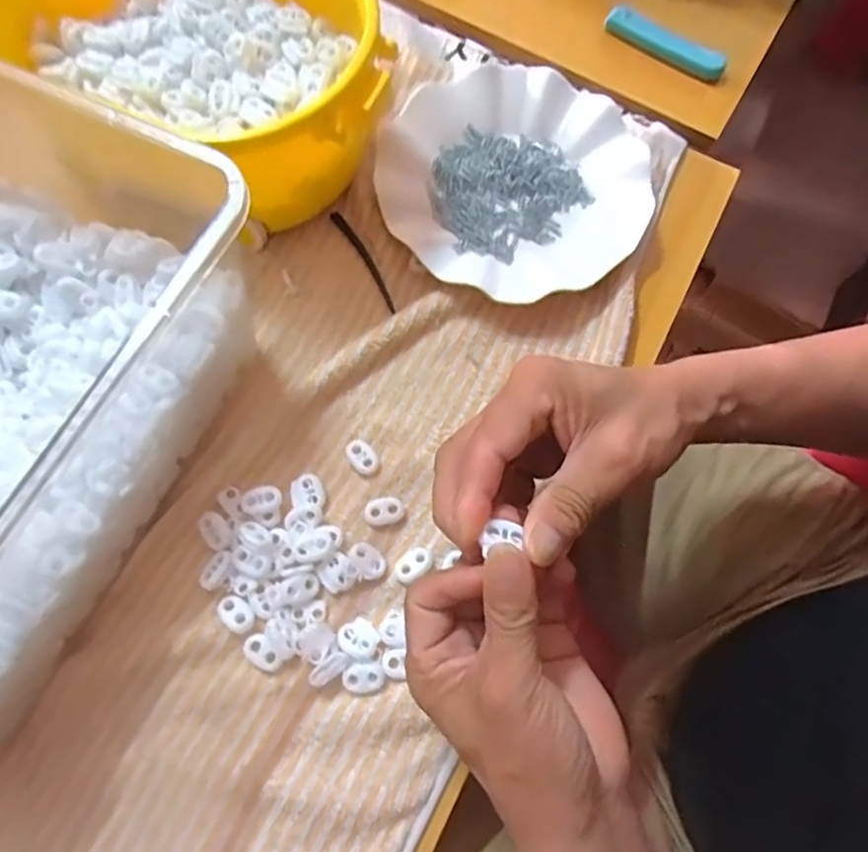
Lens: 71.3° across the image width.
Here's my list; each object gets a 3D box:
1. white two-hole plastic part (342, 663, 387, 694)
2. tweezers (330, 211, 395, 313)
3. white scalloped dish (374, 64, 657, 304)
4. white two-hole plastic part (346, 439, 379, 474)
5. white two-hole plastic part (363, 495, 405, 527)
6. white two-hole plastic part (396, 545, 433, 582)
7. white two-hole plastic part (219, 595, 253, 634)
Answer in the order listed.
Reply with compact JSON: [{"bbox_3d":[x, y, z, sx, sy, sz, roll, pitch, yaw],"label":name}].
[{"bbox_3d":[-0.037,0.132,0.317,0.021,0.006,0.014,-3,71,-4],"label":"white two-hole plastic part"},{"bbox_3d":[-0.046,-0.111,0.403,0.009,0.008,0.083,-29,74,-12],"label":"tweezers"},{"bbox_3d":[0.056,-0.169,0.413,0.182,0.025,0.178,1,70,-2],"label":"white scalloped dish"},{"bbox_3d":[-0.043,0.019,0.359,0.014,0.006,0.023,-40,77,-15],"label":"white two-hole plastic part"},{"bbox_3d":[-0.029,0.049,0.349,0.023,0.005,0.017,-9,71,-6],"label":"white two-hole plastic part"},{"bbox_3d":[-0.012,0.077,0.339,0.022,0.005,0.015,-35,76,-14],"label":"white two-hole plastic part"},{"bbox_3d":[-0.106,0.101,0.324,0.022,0.006,0.014,40,74,11],"label":"white two-hole plastic part"}]

